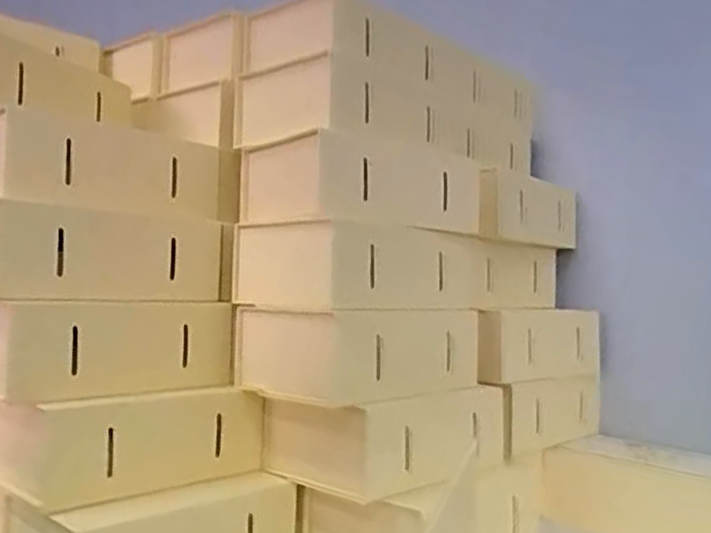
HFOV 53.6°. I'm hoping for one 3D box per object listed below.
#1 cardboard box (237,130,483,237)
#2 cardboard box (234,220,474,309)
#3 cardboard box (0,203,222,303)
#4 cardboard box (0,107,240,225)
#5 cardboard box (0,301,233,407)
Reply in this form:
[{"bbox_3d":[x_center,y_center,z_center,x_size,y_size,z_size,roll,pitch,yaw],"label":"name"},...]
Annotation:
[{"bbox_3d":[-0.001,-0.062,0.560,0.159,0.064,0.114,3,-1,-45],"label":"cardboard box"},{"bbox_3d":[0.005,0.001,0.552,0.116,0.058,0.176,1,-1,40],"label":"cardboard box"},{"bbox_3d":[-0.186,-0.007,0.501,0.168,0.058,0.083,3,-1,-45],"label":"cardboard box"},{"bbox_3d":[-0.188,-0.068,0.519,0.179,0.060,0.104,3,-1,-45],"label":"cardboard box"},{"bbox_3d":[-0.179,0.053,0.493,0.103,0.058,0.165,1,-1,40],"label":"cardboard box"}]

